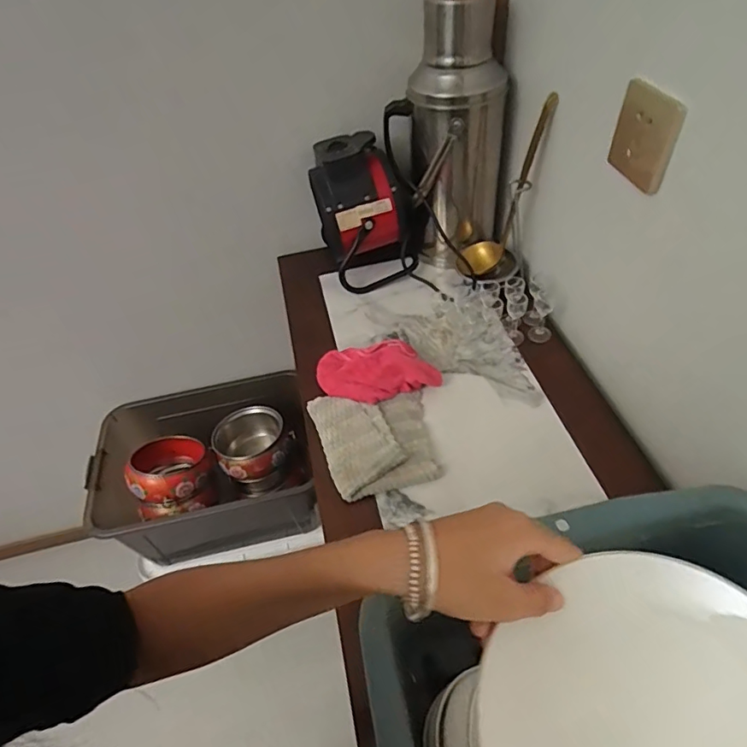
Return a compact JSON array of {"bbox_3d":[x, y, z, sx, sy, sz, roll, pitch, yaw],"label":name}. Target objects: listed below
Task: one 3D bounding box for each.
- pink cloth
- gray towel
[{"bbox_3d":[0.000,-0.012,0.773,0.171,0.040,0.117,-17,48,-8],"label":"pink cloth"},{"bbox_3d":[0.006,0.087,0.705,0.151,0.025,0.166,-16,48,-8],"label":"gray towel"}]

